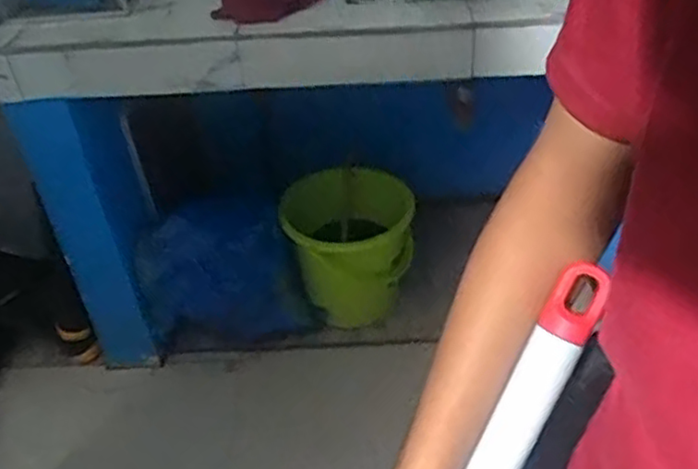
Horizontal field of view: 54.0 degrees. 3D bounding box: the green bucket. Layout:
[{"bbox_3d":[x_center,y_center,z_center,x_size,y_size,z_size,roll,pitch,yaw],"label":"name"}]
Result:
[{"bbox_3d":[0.000,0.031,1.750,0.289,0.328,0.300,-2,39,2],"label":"green bucket"}]

